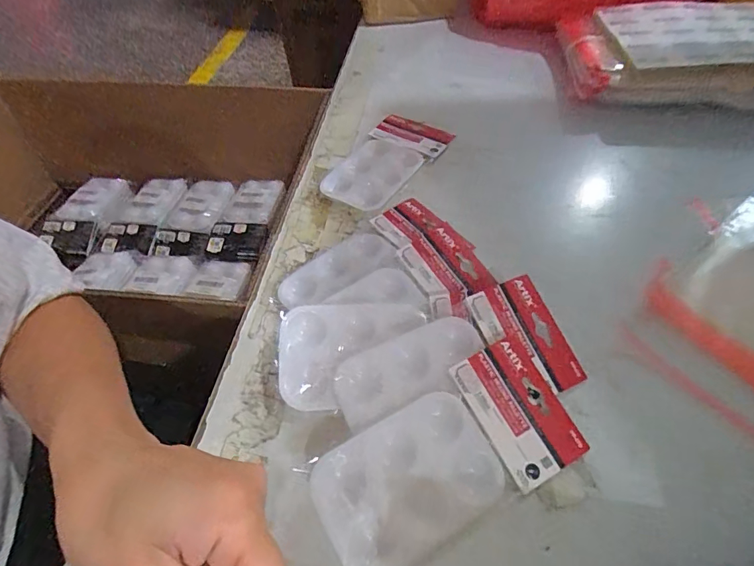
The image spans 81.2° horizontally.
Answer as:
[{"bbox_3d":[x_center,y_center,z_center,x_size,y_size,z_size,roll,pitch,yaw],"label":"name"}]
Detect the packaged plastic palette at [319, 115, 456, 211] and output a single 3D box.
[{"bbox_3d":[0.011,-0.155,0.557,0.098,0.017,0.187,28,57,23],"label":"packaged plastic palette"}]

